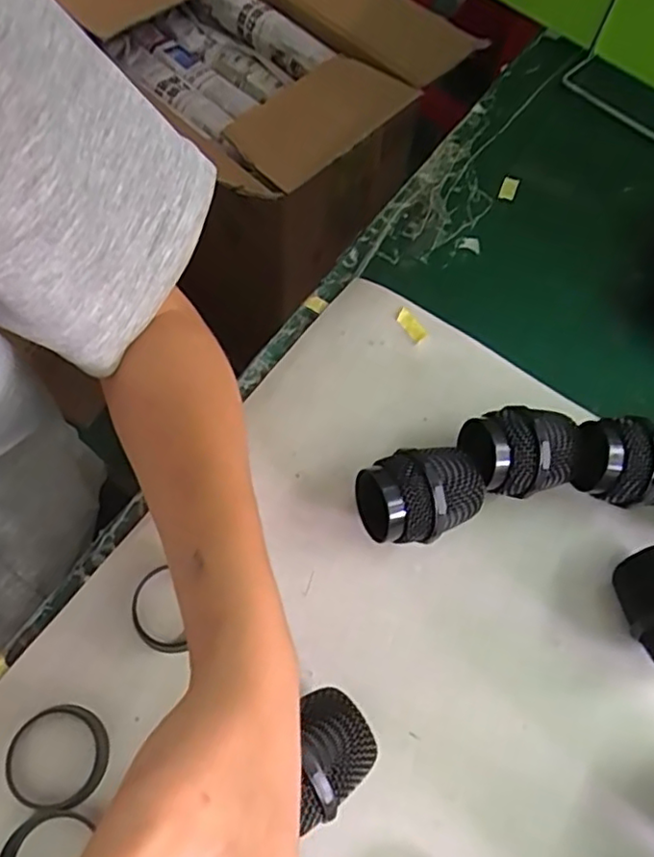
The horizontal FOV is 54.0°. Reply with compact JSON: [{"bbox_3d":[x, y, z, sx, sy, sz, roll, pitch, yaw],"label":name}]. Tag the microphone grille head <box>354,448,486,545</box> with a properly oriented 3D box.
[{"bbox_3d":[0.049,0.037,0.338,0.062,0.049,0.043,-12,66,-9],"label":"microphone grille head"}]

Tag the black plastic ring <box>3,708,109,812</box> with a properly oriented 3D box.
[{"bbox_3d":[-0.123,0.150,0.294,0.044,0.006,0.043,1,65,-3],"label":"black plastic ring"}]

